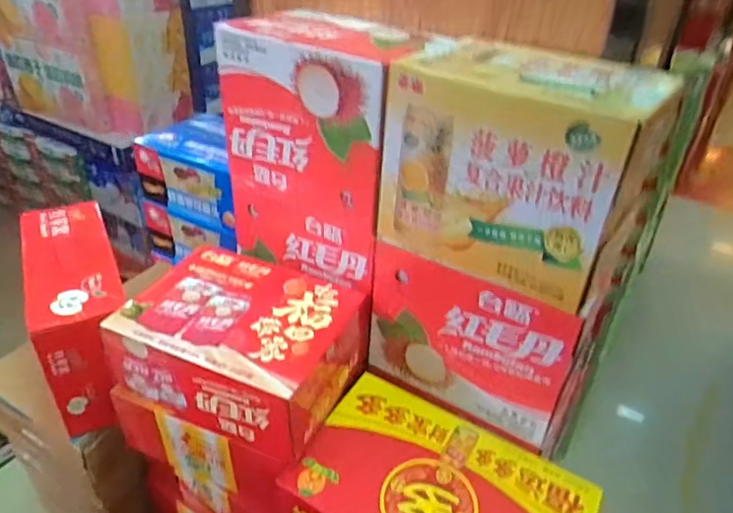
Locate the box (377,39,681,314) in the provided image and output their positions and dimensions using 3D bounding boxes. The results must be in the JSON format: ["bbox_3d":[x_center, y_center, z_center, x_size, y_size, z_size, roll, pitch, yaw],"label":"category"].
[{"bbox_3d":[0.170,-0.103,0.625,0.249,0.210,0.163,25,40,31],"label":"box"}]

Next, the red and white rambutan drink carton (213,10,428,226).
[{"bbox_3d":[-0.044,-0.185,0.761,0.263,0.234,0.170,22,38,27],"label":"red and white rambutan drink carton"}]

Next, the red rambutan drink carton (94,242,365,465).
[{"bbox_3d":[-0.163,0.112,0.749,0.283,0.120,0.225,14,35,18],"label":"red rambutan drink carton"}]

